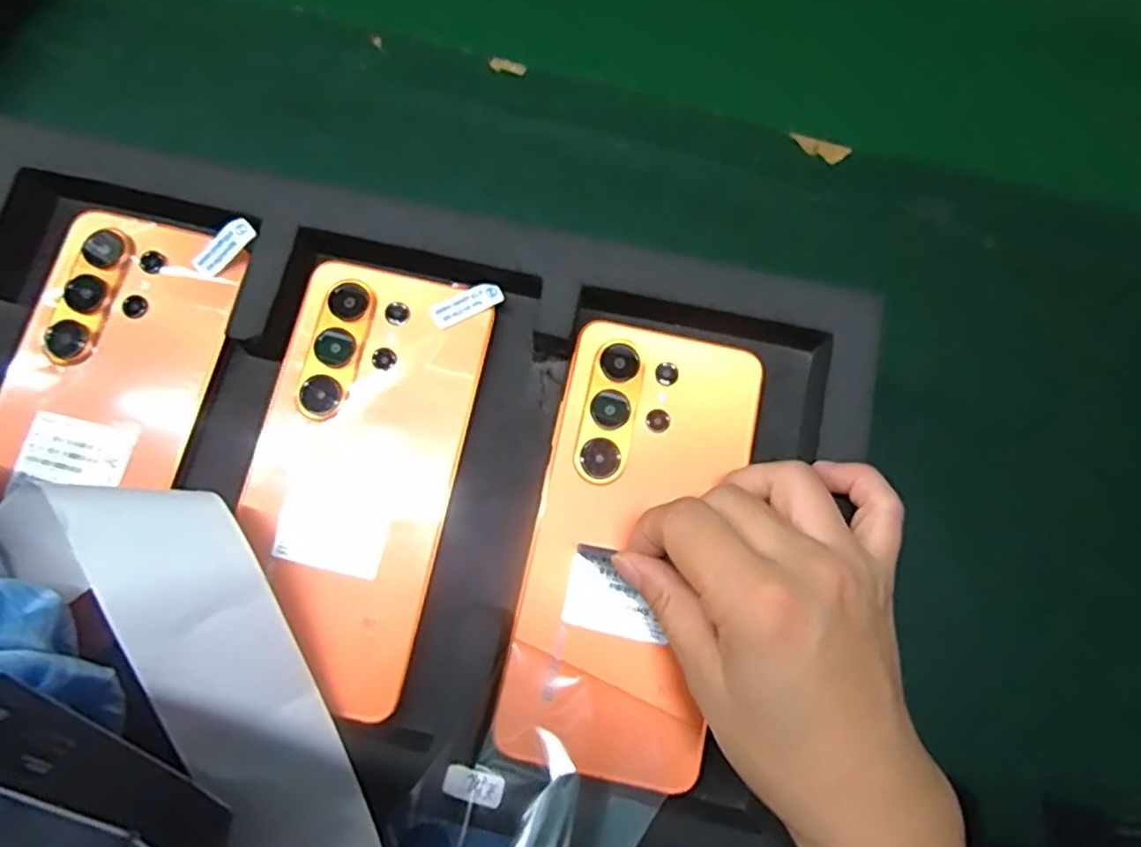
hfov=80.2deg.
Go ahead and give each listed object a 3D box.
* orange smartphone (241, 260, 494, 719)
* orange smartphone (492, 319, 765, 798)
[{"bbox_3d":[-0.084,0.020,0.265,0.075,0.011,0.163,12,77,2],"label":"orange smartphone"},{"bbox_3d":[0.025,0.046,0.263,0.074,0.009,0.170,13,79,2],"label":"orange smartphone"}]

